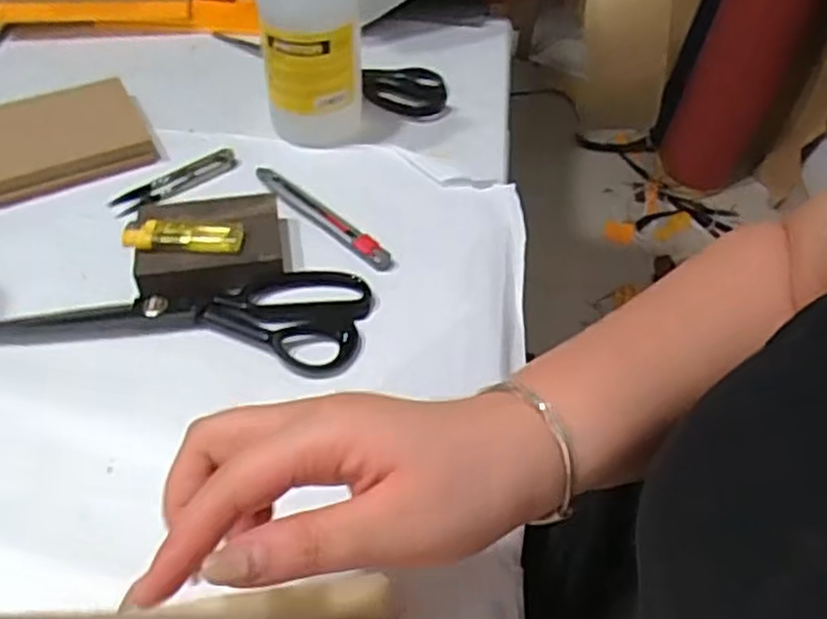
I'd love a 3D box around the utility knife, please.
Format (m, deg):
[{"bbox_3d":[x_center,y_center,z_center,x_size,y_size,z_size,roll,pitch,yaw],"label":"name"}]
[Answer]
[{"bbox_3d":[-0.071,-0.072,0.566,0.142,0.004,0.016,35,56,25],"label":"utility knife"}]

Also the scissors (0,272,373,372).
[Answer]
[{"bbox_3d":[-0.152,-0.002,0.496,0.238,0.015,0.079,5,48,1],"label":"scissors"}]

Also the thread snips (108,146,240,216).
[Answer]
[{"bbox_3d":[-0.185,-0.101,0.590,0.103,0.010,0.022,-30,56,-26],"label":"thread snips"}]

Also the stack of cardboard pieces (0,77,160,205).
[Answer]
[{"bbox_3d":[-0.308,-0.132,0.602,0.180,0.025,0.109,-21,53,-20],"label":"stack of cardboard pieces"}]

